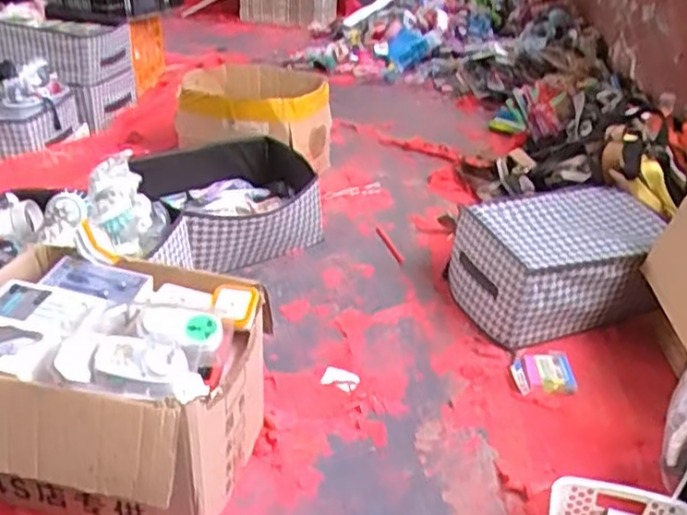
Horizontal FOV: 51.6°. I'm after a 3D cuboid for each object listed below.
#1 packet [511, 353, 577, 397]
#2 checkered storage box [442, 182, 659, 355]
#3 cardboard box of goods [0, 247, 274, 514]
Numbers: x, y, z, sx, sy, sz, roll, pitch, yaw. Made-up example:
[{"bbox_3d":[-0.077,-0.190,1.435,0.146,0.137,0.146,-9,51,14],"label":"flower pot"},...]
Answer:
[{"bbox_3d":[0.366,0.209,1.299,0.121,0.013,0.102,-2,30,-8],"label":"packet"},{"bbox_3d":[0.453,0.007,1.472,0.426,0.188,0.286,-10,32,-20],"label":"checkered storage box"},{"bbox_3d":[-0.343,0.197,1.001,0.401,0.297,0.329,8,30,10],"label":"cardboard box of goods"}]

